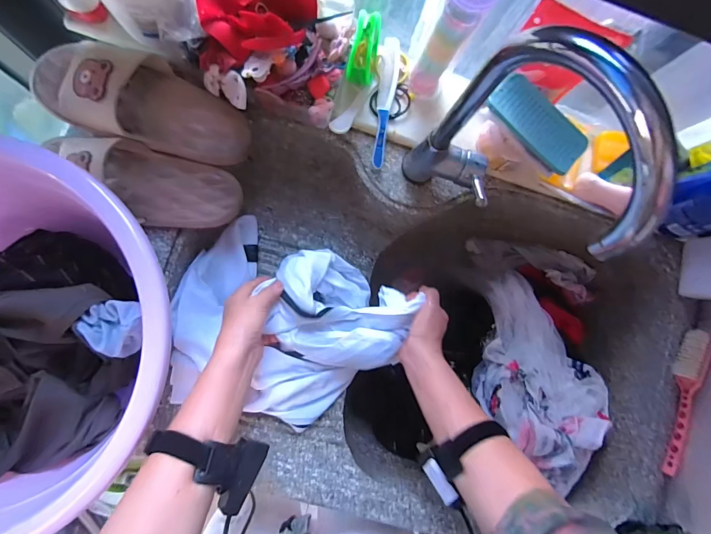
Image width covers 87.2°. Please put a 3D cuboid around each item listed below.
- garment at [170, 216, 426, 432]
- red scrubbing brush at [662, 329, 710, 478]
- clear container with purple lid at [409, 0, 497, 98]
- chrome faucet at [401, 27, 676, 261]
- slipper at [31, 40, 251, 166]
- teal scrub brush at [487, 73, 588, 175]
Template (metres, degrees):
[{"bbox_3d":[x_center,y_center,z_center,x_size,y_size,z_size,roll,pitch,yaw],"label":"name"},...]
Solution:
[{"bbox_3d":[-0.103,0.083,0.533,0.304,0.126,0.242,27,83,-5],"label":"garment"},{"bbox_3d":[0.499,0.204,0.565,0.026,0.035,0.220,18,83,-6],"label":"red scrubbing brush"},{"bbox_3d":[0.114,-0.289,0.474,0.051,0.178,0.048,27,83,-5],"label":"clear container with purple lid"},{"bbox_3d":[0.166,-0.103,0.392,0.067,0.330,0.192,-33,91,-9],"label":"chrome faucet"},{"bbox_3d":[-0.267,-0.208,0.467,0.258,0.057,0.105,12,84,-7],"label":"slipper"},{"bbox_3d":[0.238,-0.188,0.481,0.067,0.012,0.135,-45,92,-9],"label":"teal scrub brush"}]

